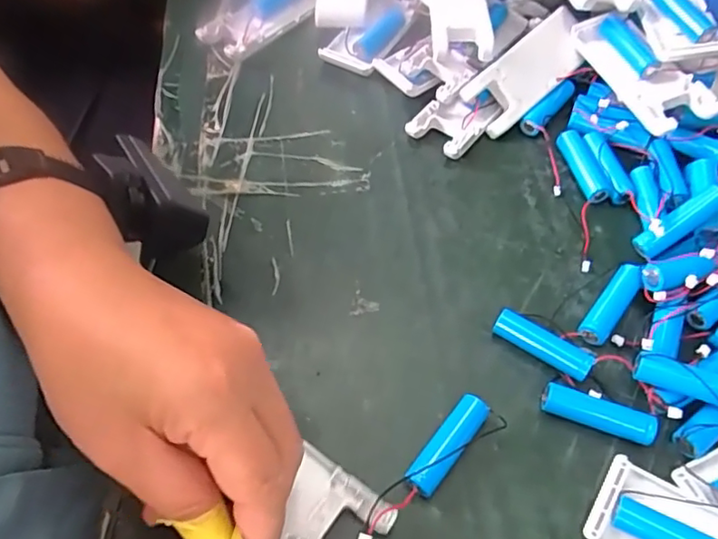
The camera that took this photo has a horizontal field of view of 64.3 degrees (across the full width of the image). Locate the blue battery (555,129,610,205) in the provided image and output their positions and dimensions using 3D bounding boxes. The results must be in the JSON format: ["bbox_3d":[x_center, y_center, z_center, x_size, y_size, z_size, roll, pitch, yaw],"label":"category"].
[{"bbox_3d":[0.140,-0.065,0.357,0.015,0.011,0.052,-14,59,-8],"label":"blue battery"}]

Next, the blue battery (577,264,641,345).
[{"bbox_3d":[0.134,0.019,0.302,0.015,0.013,0.048,35,64,20],"label":"blue battery"}]

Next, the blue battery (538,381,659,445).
[{"bbox_3d":[0.114,0.069,0.274,0.051,0.011,0.014,19,60,12],"label":"blue battery"}]

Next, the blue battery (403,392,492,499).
[{"bbox_3d":[0.041,0.082,0.265,0.015,0.015,0.051,34,64,20],"label":"blue battery"}]

